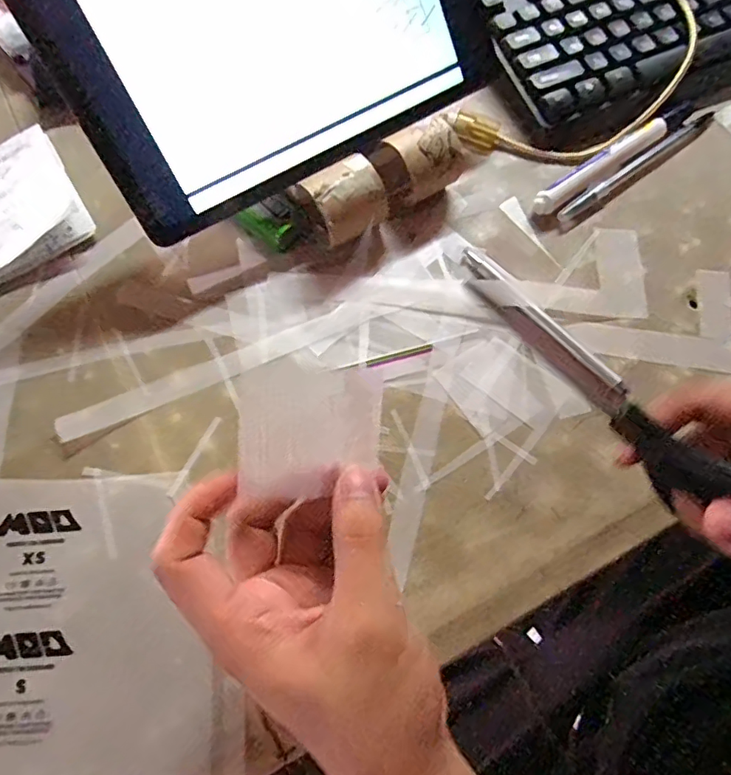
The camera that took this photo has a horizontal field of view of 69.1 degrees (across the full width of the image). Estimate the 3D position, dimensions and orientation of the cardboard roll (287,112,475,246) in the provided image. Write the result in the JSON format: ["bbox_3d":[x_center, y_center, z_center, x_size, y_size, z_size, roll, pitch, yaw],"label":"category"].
[{"bbox_3d":[0.011,-0.127,0.336,0.108,0.045,0.043,-33,74,-10],"label":"cardboard roll"}]

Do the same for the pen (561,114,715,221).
[{"bbox_3d":[0.189,-0.152,0.363,0.144,0.007,0.012,-36,75,-11],"label":"pen"}]

